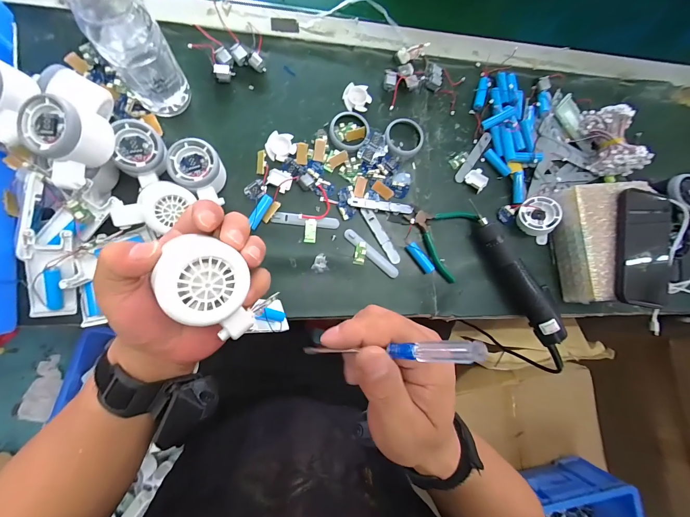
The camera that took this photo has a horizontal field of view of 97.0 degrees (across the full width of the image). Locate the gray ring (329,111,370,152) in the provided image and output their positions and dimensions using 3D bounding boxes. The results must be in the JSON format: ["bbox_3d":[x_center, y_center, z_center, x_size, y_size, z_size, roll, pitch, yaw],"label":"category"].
[{"bbox_3d":[0.007,-0.186,0.443,0.057,0.006,0.060,1,85,-8],"label":"gray ring"}]

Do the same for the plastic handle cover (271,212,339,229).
[{"bbox_3d":[-0.054,-0.053,0.425,0.091,0.005,0.016,6,84,-8],"label":"plastic handle cover"}]

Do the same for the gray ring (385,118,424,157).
[{"bbox_3d":[0.088,-0.180,0.454,0.056,0.010,0.057,1,85,-8],"label":"gray ring"}]

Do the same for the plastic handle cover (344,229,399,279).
[{"bbox_3d":[0.038,-0.006,0.433,0.096,0.008,0.015,42,80,-3],"label":"plastic handle cover"}]

